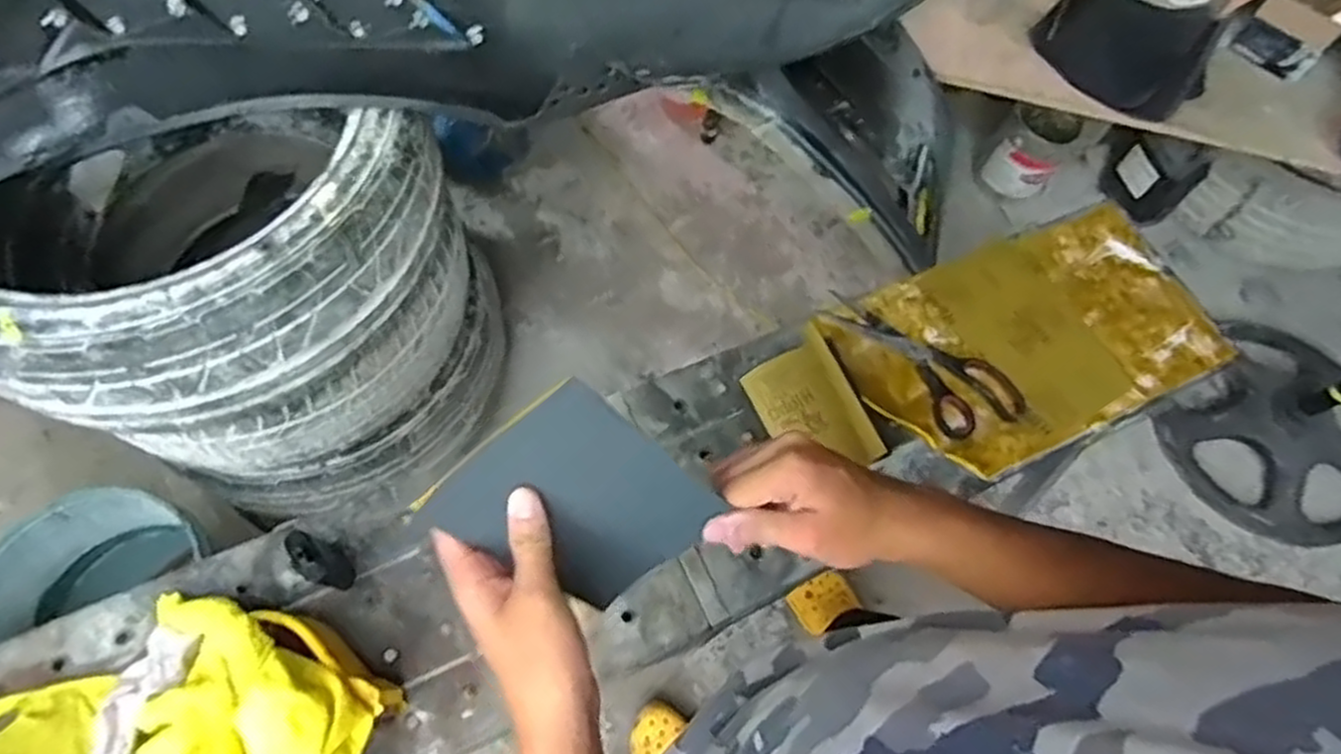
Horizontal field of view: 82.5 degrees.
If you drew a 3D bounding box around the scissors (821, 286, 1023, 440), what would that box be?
[{"bbox_3d":[0.271,-0.020,0.835,0.232,0.009,0.094,41,68,15],"label":"scissors"}]

